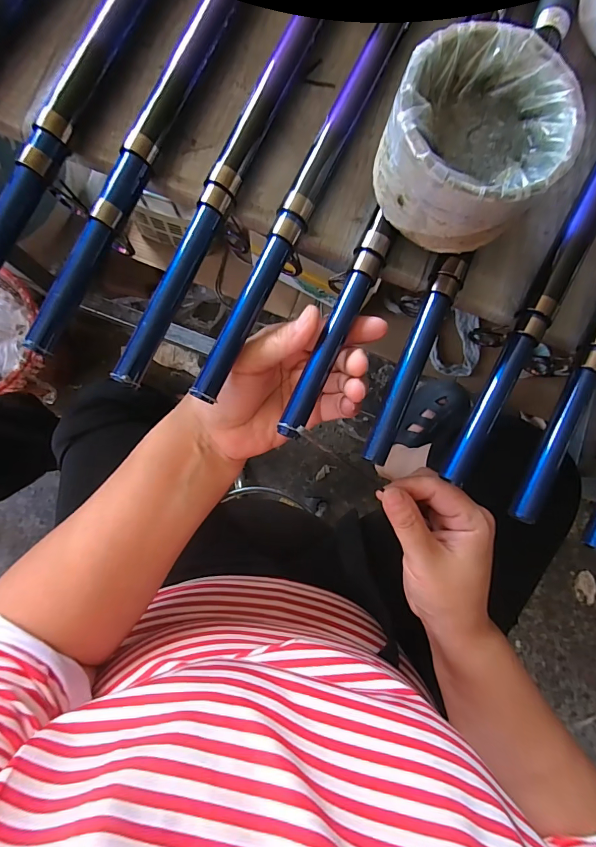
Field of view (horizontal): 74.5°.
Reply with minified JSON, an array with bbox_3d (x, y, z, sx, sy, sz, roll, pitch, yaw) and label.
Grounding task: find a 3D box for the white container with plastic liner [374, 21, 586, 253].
[{"bbox_3d":[0.082,-0.133,0.196,0.078,0.053,0.079,0,85,-4],"label":"white container with plastic liner"}]

